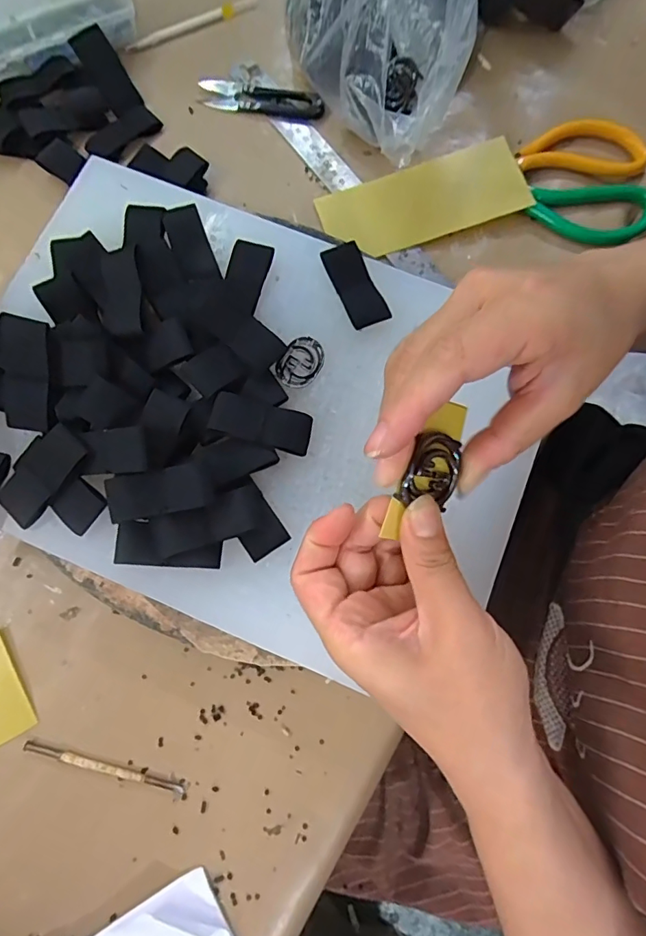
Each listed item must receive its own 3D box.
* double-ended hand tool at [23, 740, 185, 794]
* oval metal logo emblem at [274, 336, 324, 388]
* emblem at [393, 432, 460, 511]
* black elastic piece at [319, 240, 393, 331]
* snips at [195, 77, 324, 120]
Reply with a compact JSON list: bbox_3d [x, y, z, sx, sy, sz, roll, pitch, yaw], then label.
[{"bbox_3d":[-0.130,0.178,0.289,0.098,0.004,0.006,14,77,4],"label":"double-ended hand tool"},{"bbox_3d":[-0.014,-0.067,0.309,0.024,0.006,0.034,25,78,5],"label":"oval metal logo emblem"},{"bbox_3d":[0.046,0.001,0.204,0.021,0.008,0.032,21,77,5],"label":"emblem"},{"bbox_3d":[0.021,-0.122,0.322,0.026,0.005,0.064,-19,78,-5],"label":"black elastic piece"},{"bbox_3d":[-0.050,-0.304,0.398,0.103,0.009,0.028,12,76,3],"label":"snips"}]

